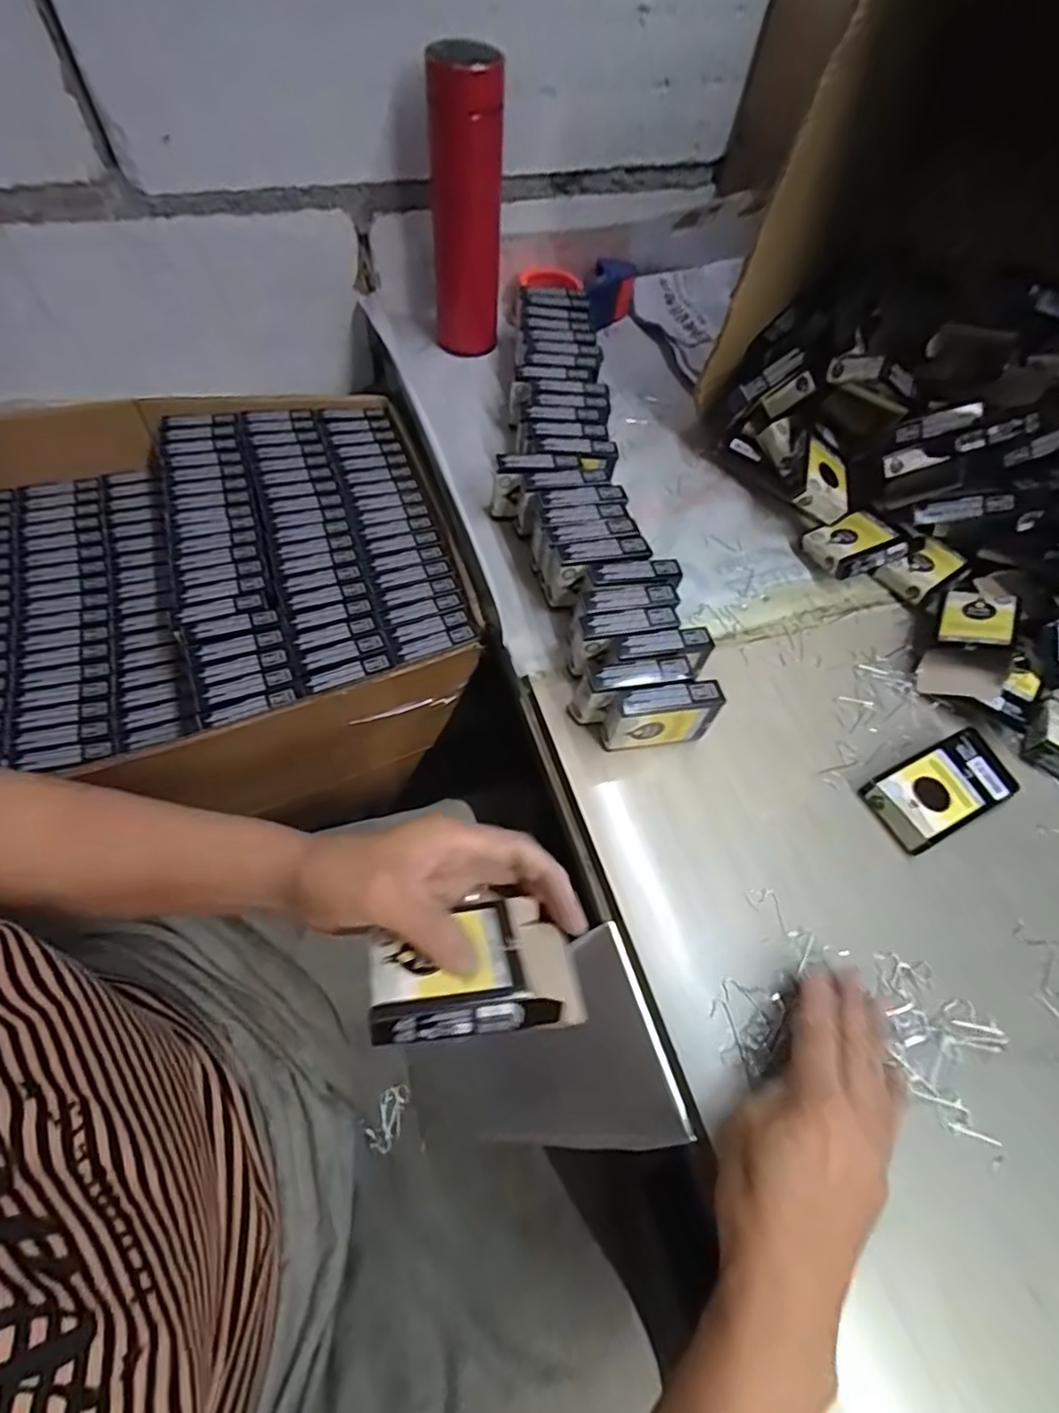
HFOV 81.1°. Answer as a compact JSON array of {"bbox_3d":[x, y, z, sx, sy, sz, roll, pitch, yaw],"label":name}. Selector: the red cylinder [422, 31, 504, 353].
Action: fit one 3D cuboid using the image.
[{"bbox_3d":[-0.058,-0.452,0.577,0.065,0.219,0.052,-4,61,-7],"label":"red cylinder"}]

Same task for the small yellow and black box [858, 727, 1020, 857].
[{"bbox_3d":[0.290,0.058,0.437,0.103,0.023,0.054,-24,64,-16],"label":"small yellow and black box"}]

